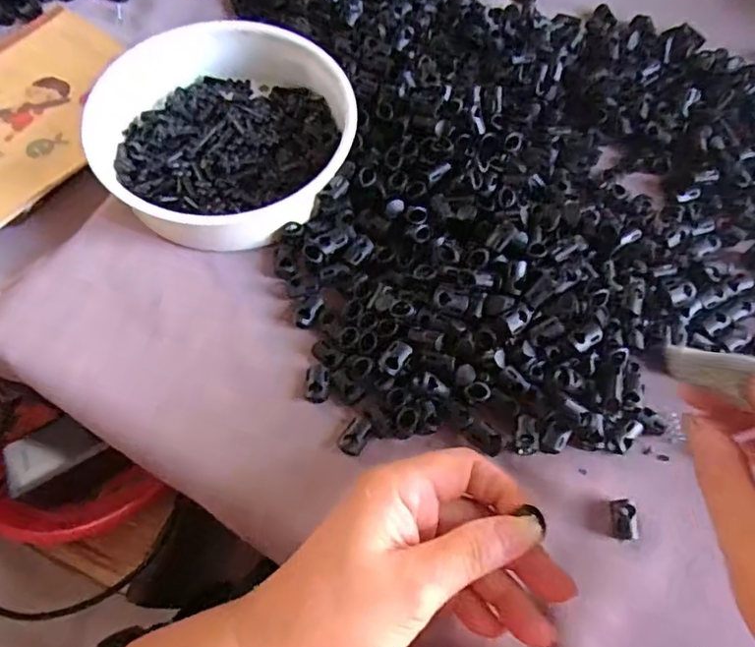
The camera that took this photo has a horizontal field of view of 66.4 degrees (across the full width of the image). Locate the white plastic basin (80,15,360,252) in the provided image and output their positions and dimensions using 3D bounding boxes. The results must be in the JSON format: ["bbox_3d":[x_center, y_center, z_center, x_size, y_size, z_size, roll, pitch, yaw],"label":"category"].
[{"bbox_3d":[-0.097,-0.125,0.378,0.157,0.043,0.156,1,65,-2],"label":"white plastic basin"}]

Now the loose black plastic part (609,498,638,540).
[{"bbox_3d":[0.129,0.102,0.301,0.014,0.006,0.019,8,65,1],"label":"loose black plastic part"}]

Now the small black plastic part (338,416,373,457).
[{"bbox_3d":[-0.012,0.061,0.313,0.013,0.007,0.021,23,66,8],"label":"small black plastic part"}]

